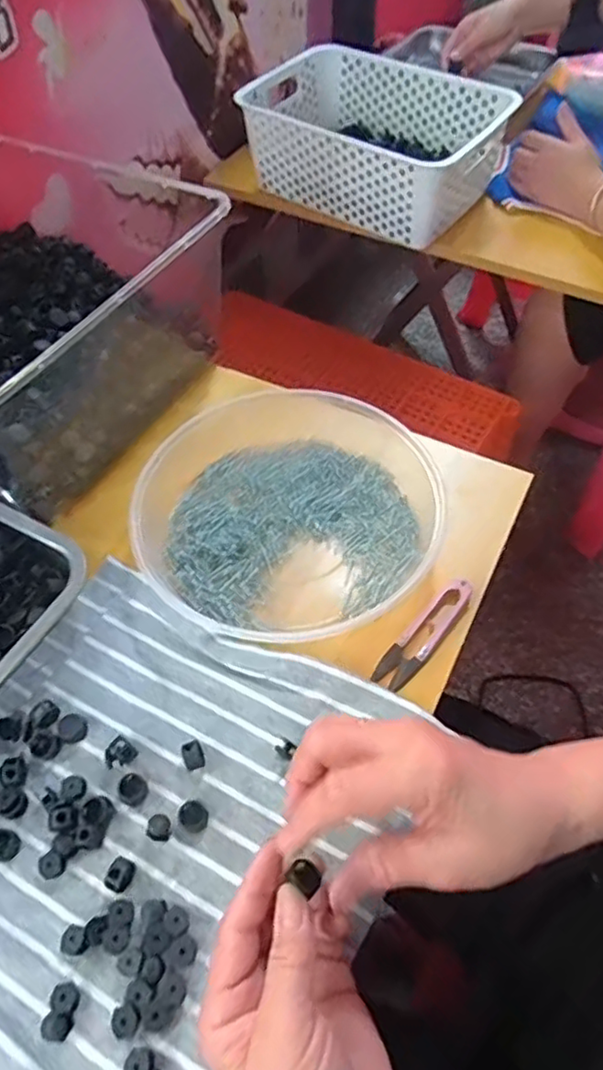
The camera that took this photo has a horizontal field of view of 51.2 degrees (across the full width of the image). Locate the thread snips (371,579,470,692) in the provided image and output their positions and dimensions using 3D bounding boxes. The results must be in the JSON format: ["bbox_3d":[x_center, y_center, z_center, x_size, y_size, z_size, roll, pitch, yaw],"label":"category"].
[{"bbox_3d":[0.086,0.067,0.437,0.023,0.008,0.098,35,63,23],"label":"thread snips"}]

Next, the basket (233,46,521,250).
[{"bbox_3d":[0.083,-0.505,0.811,0.319,0.108,0.205,30,61,20],"label":"basket"}]

